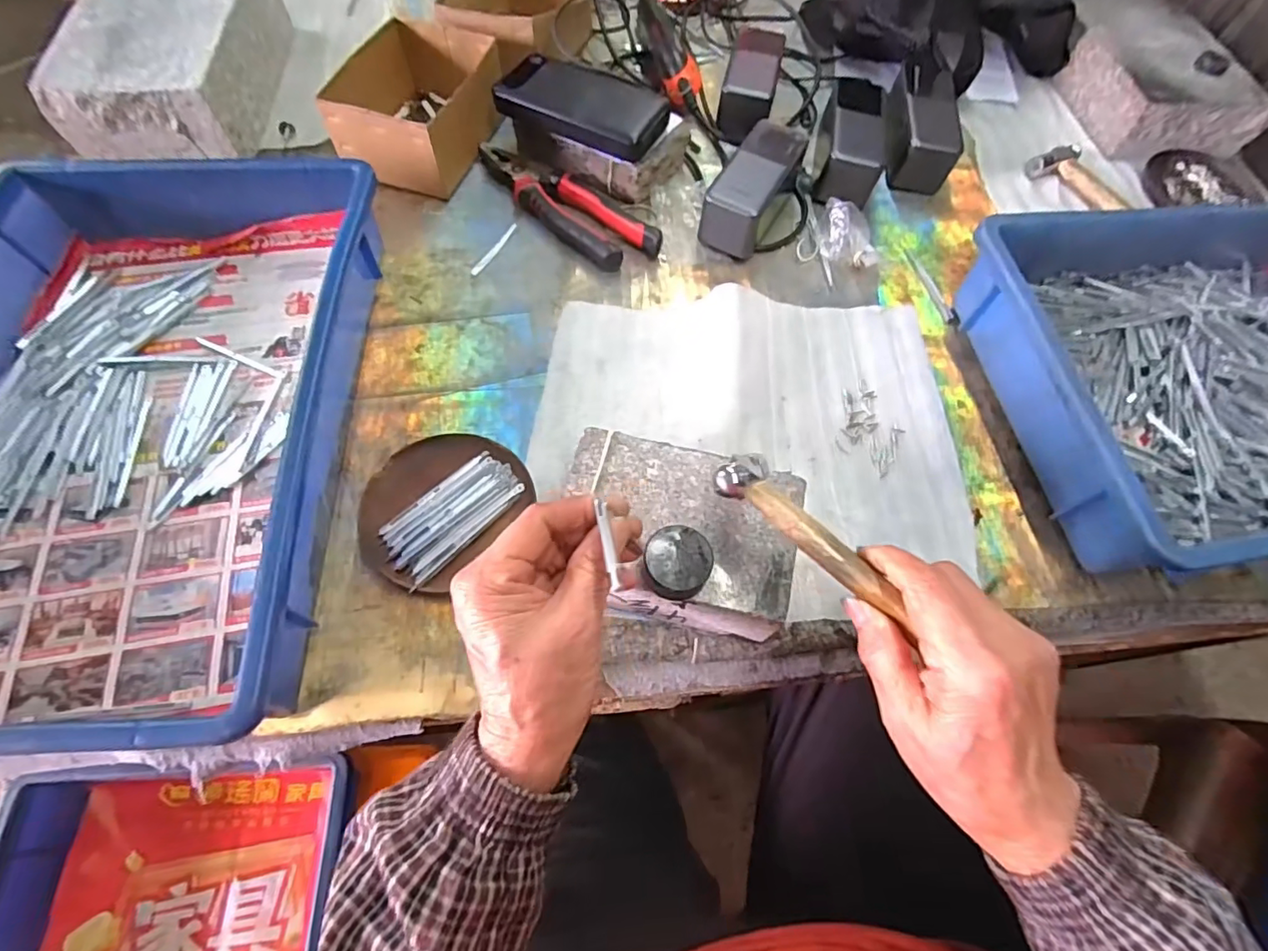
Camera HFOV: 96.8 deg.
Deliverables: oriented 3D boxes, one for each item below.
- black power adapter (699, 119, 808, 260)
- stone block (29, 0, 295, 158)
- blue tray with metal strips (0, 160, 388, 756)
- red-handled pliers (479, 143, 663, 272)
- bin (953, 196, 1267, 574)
[{"bbox_3d":[0.113,-0.268,0.529,0.060,0.051,0.132,24,65,8],"label":"black power adapter"},{"bbox_3d":[-0.446,-0.414,0.552,0.138,0.082,0.244,-3,64,-4],"label":"stone block"},{"bbox_3d":[-0.337,-0.044,0.384,0.268,0.086,0.417,-2,64,-4],"label":"blue tray with metal strips"},{"bbox_3d":[-0.069,-0.260,0.533,0.208,0.022,0.058,40,69,15],"label":"red-handled pliers"},{"bbox_3d":[0.508,-0.090,0.448,0.449,0.085,0.289,-7,65,-7],"label":"bin"}]

